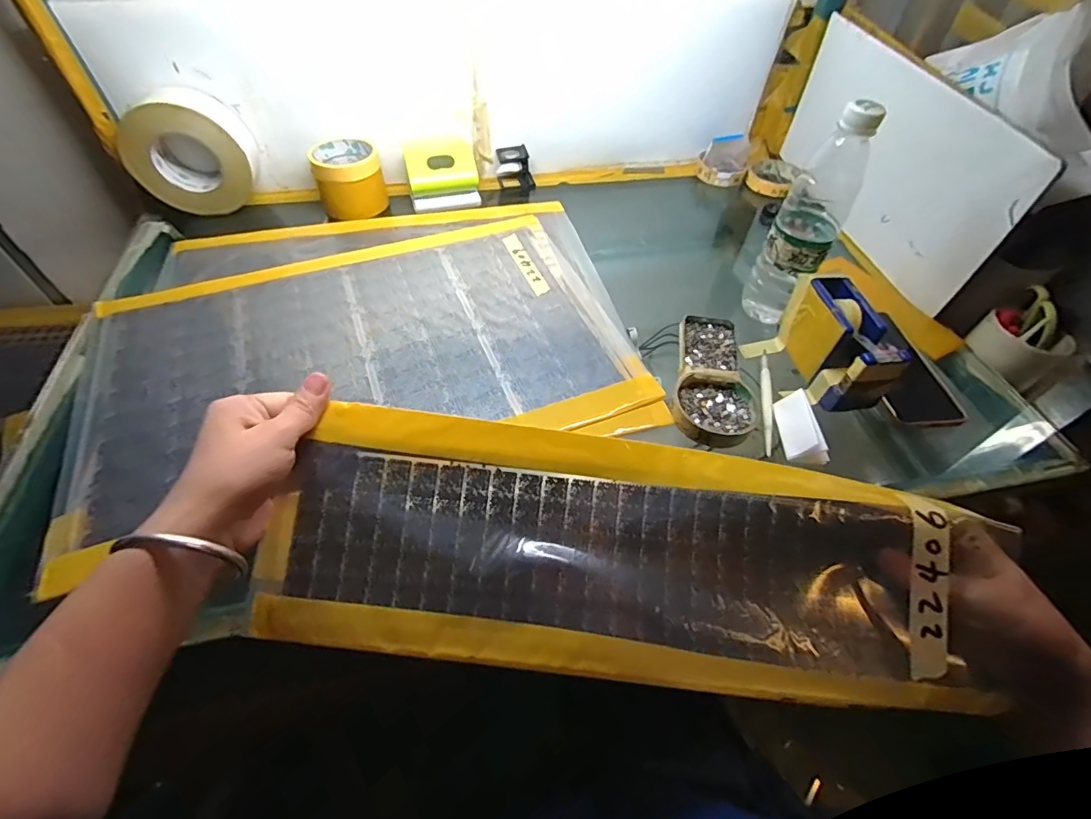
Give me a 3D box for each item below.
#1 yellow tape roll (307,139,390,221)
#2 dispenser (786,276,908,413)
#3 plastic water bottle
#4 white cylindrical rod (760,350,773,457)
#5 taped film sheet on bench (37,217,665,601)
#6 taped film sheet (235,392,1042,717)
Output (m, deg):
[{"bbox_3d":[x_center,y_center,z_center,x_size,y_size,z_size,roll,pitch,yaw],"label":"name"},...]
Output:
[{"bbox_3d":[-0.278,-0.330,0.701,0.088,0.077,0.088,0,52,0],"label":"yellow tape roll"},{"bbox_3d":[0.297,-0.066,0.499,0.048,0.082,0.128,-7,52,-5],"label":"dispenser"},{"bbox_3d":[0.272,-0.193,0.512,0.059,0.227,0.067,25,56,19],"label":"plastic water bottle"},{"bbox_3d":[0.225,-0.012,0.499,0.009,0.011,0.141,9,52,8],"label":"white cylindrical rod"},{"bbox_3d":[-0.193,-0.069,0.532,0.534,0.010,0.354,-18,55,-15],"label":"taped film sheet on bench"},{"bbox_3d":[0.046,0.095,0.314,0.442,0.041,0.154,8,79,-1],"label":"taped film sheet"}]

